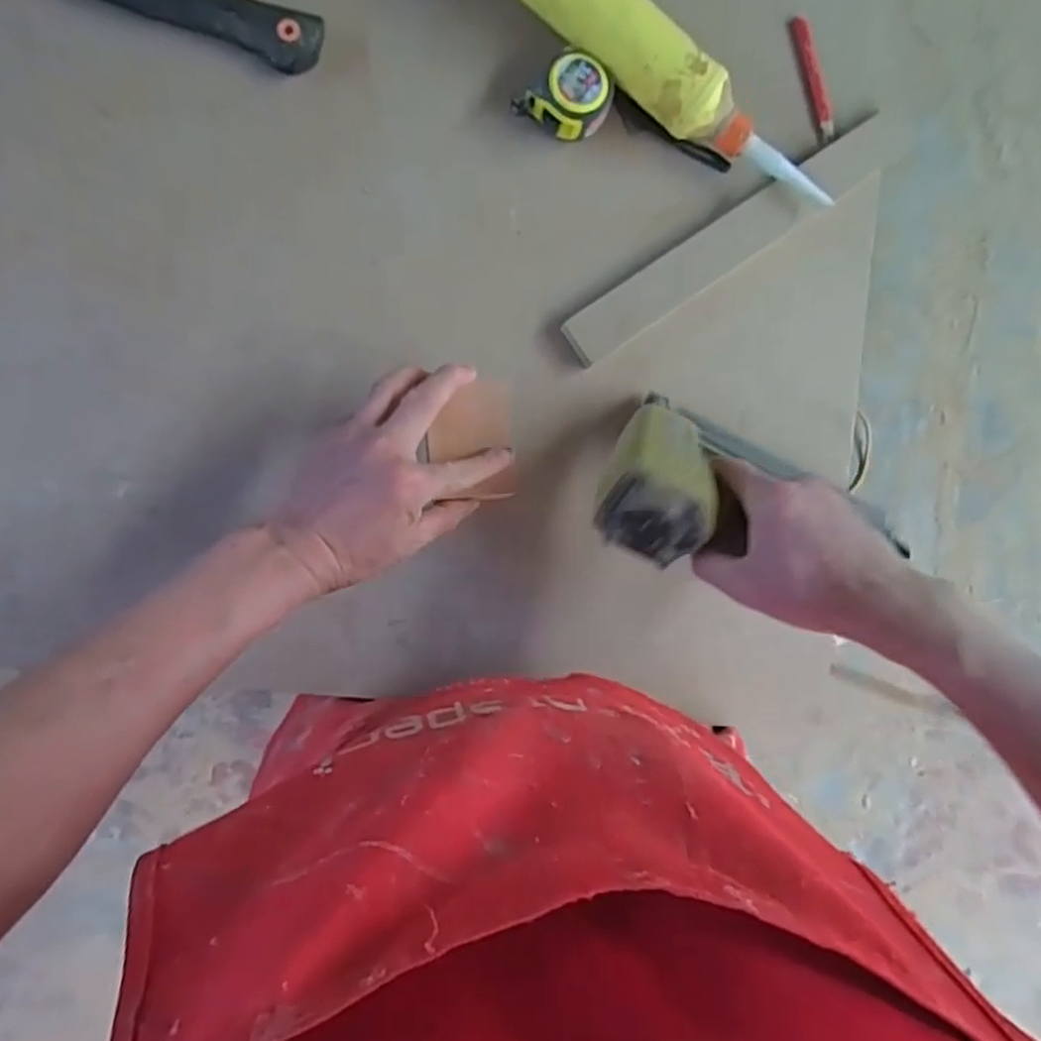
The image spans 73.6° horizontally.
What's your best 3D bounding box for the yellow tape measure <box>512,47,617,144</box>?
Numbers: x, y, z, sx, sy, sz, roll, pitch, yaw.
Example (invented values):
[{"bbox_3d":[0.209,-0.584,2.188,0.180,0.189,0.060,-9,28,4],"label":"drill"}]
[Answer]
[{"bbox_3d":[0.036,-0.316,0.520,0.061,0.035,0.053,30,84,-9],"label":"yellow tape measure"}]

